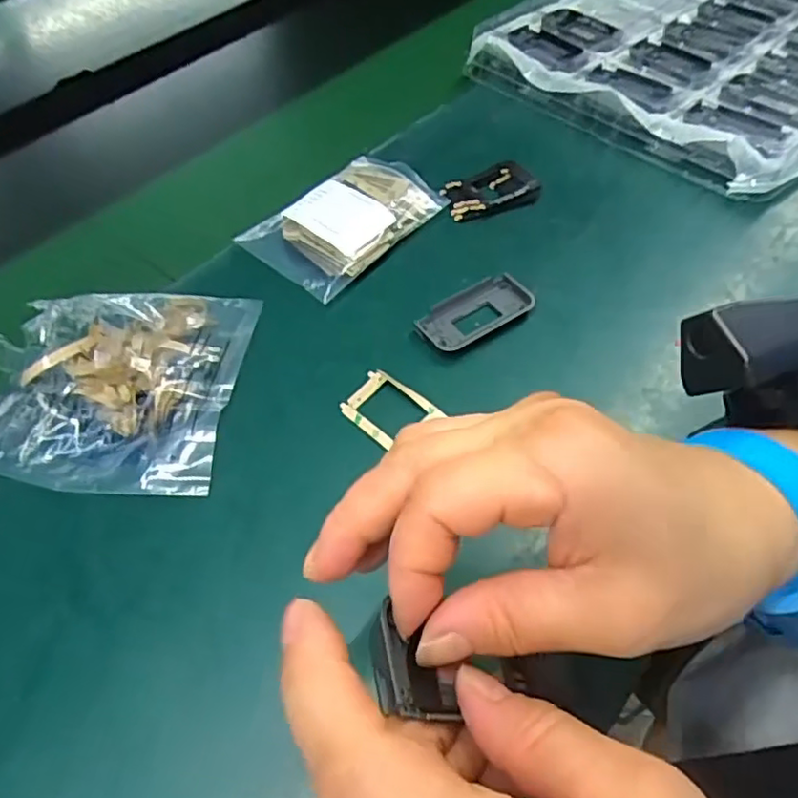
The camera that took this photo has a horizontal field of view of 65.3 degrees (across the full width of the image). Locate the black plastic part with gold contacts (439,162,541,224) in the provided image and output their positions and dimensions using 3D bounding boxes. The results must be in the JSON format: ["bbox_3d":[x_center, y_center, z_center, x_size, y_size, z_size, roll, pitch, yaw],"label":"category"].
[{"bbox_3d":[0.069,-0.159,0.475,0.073,0.009,0.048,-18,53,-10],"label":"black plastic part with gold contacts"}]

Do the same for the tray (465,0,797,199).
[{"bbox_3d":[0.353,-0.383,0.618,0.534,0.046,0.311,-39,60,-24],"label":"tray"}]

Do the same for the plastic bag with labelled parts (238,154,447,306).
[{"bbox_3d":[-0.037,-0.129,0.444,0.085,0.018,0.128,34,61,26],"label":"plastic bag with labelled parts"}]

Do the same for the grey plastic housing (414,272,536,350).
[{"bbox_3d":[0.049,-0.056,0.396,0.076,0.007,0.040,-28,56,-17],"label":"grey plastic housing"}]

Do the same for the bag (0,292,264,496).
[{"bbox_3d":[-0.167,-0.016,0.357,0.141,0.030,0.146,0,52,3],"label":"bag"}]

